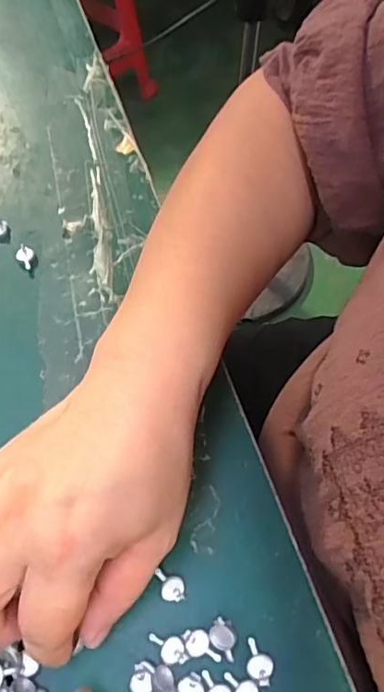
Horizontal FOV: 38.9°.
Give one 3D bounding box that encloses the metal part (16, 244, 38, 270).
[{"bbox_3d":[-0.103,-0.056,0.339,0.012,0.004,0.019,-15,62,-9],"label":"metal part"}]

